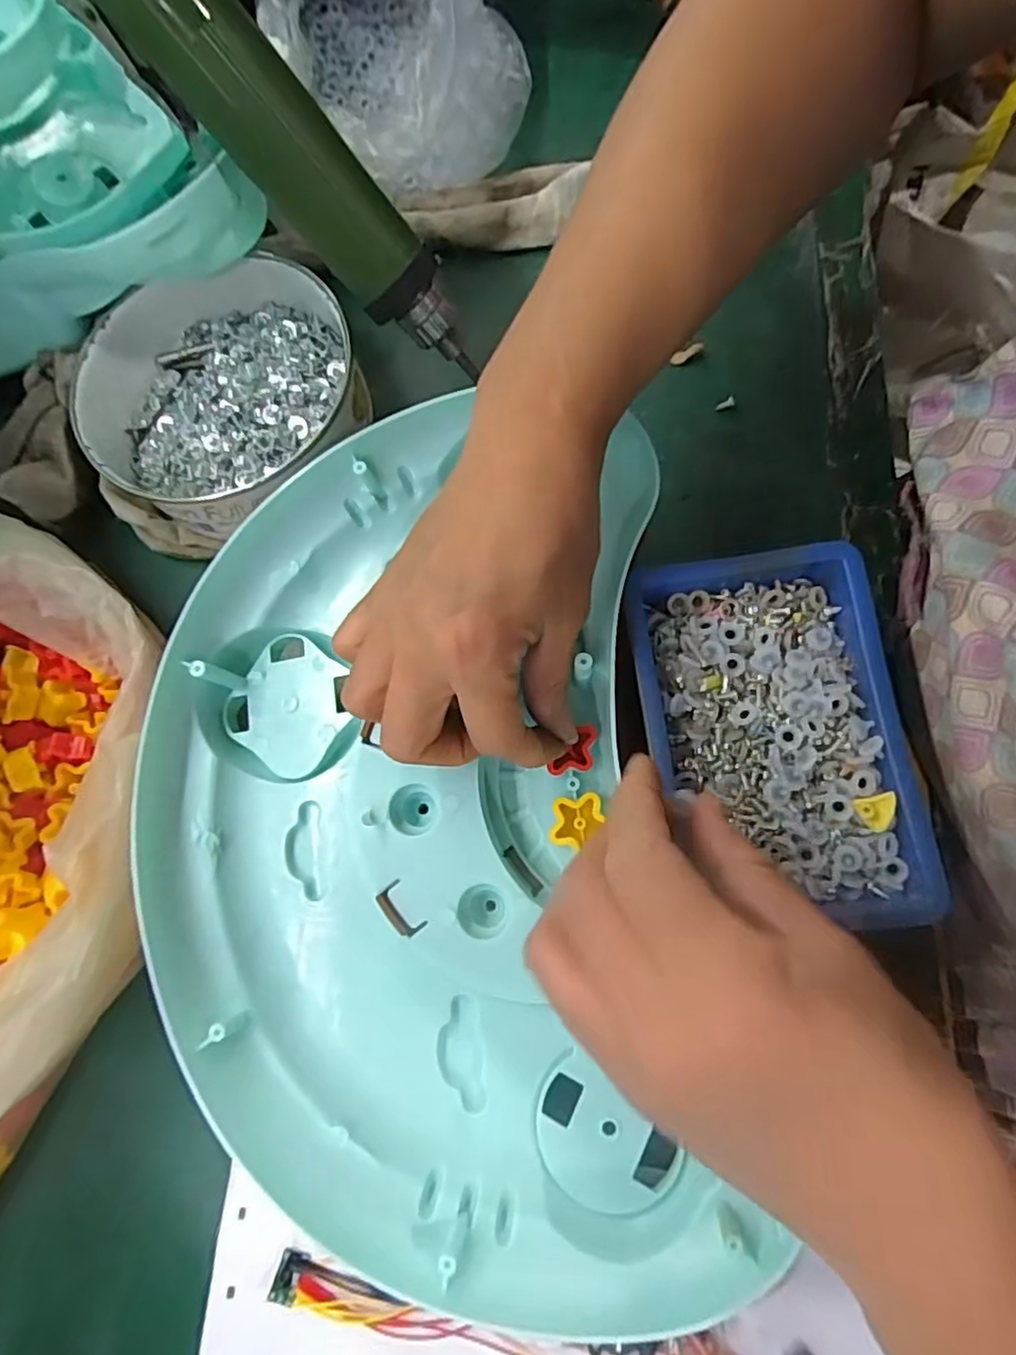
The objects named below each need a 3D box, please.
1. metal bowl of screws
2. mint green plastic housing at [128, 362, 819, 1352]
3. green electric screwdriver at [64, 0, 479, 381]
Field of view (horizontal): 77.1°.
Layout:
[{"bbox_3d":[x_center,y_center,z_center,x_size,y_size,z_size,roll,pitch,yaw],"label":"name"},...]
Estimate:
[{"bbox_3d":[-0.145,-0.144,0.326,0.124,0.049,0.134,-2,77,8],"label":"metal bowl of screws"},{"bbox_3d":[-0.038,0.051,0.257,0.210,0.052,0.320,-6,76,0],"label":"mint green plastic housing"},{"bbox_3d":[-0.093,-0.221,0.262,0.044,0.216,0.035,15,73,48],"label":"green electric screwdriver"}]

